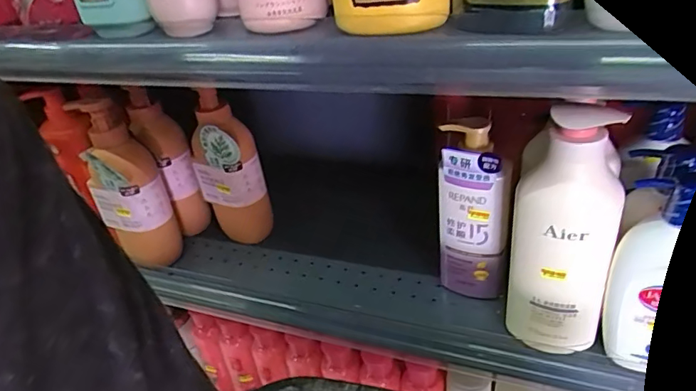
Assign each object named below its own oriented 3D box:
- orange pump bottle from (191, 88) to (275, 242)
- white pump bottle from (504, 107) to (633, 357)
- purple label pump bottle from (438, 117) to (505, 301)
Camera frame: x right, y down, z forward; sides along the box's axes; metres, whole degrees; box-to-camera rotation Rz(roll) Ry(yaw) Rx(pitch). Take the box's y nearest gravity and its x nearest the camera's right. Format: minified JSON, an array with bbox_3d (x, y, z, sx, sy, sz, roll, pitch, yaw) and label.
[{"bbox_3d":[-0.161,-0.022,0.697,0.083,0.209,0.071,-22,40,-18],"label":"orange pump bottle"},{"bbox_3d":[0.199,0.040,0.466,0.090,0.246,0.056,9,41,20],"label":"white pump bottle"},{"bbox_3d":[0.136,0.026,0.559,0.069,0.228,0.049,3,39,13],"label":"purple label pump bottle"}]

